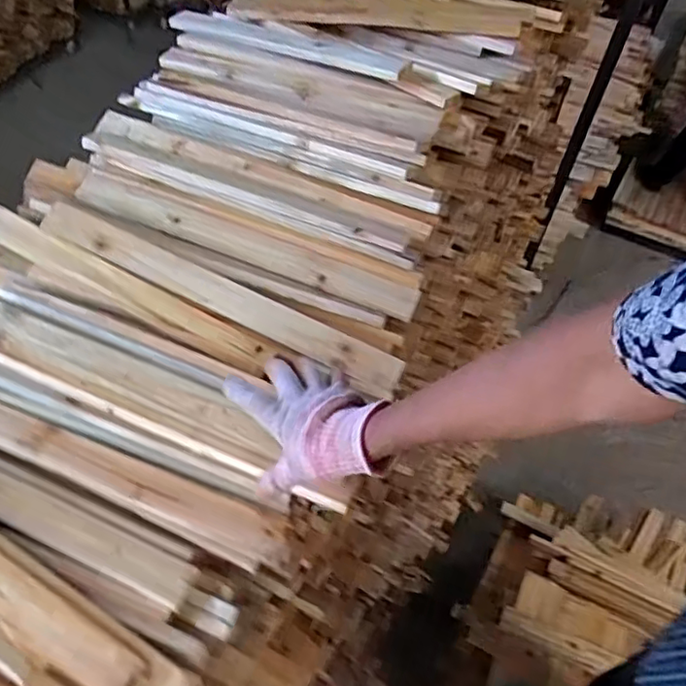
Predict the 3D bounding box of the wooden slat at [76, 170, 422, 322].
[{"bbox_3d":[-0.134,-0.134,0.813,0.486,0.013,0.050,22,74,9],"label":"wooden slat"}]

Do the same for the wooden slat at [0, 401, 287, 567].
[{"bbox_3d":[-0.288,0.130,0.682,0.486,0.021,0.051,17,52,11],"label":"wooden slat"}]

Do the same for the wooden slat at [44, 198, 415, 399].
[{"bbox_3d":[-0.153,-0.060,0.762,0.482,0.014,0.046,26,82,6],"label":"wooden slat"}]

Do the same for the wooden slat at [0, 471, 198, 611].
[{"bbox_3d":[-0.375,0.165,0.671,0.476,0.018,0.047,20,52,13],"label":"wooden slat"}]

